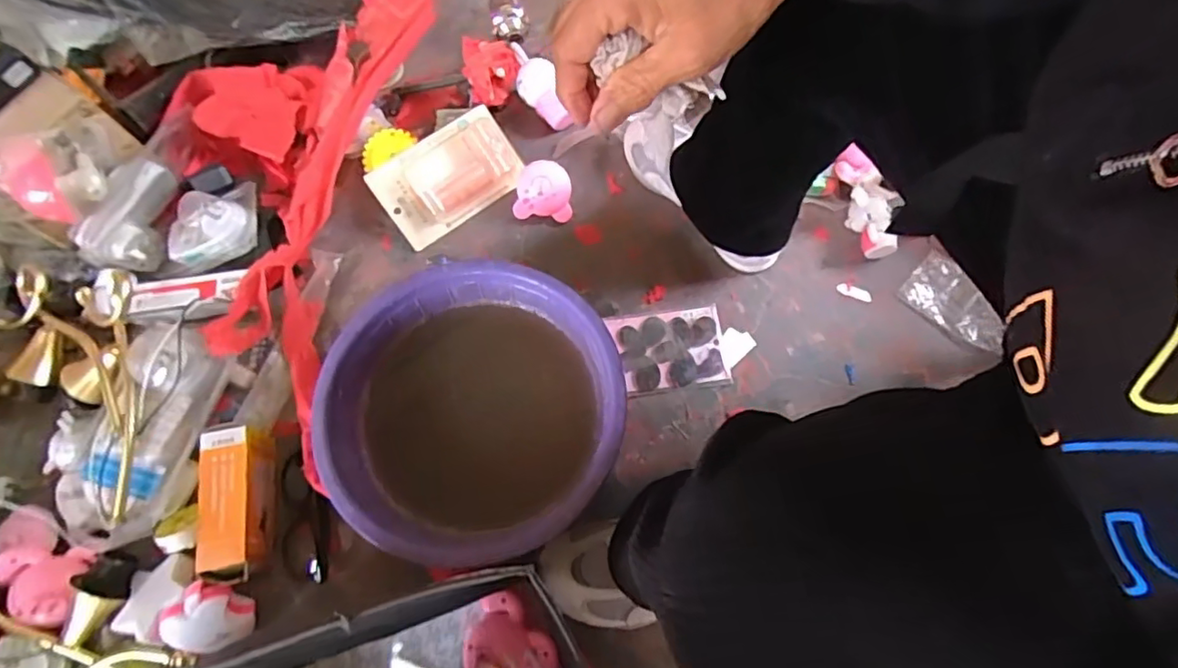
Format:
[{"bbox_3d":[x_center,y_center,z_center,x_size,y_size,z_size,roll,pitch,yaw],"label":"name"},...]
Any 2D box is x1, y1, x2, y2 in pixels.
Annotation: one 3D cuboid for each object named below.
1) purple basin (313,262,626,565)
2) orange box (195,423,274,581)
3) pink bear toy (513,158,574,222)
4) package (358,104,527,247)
[{"bbox_3d":[-0.115,0.079,0.616,0.281,0.107,0.283,0,69,1],"label":"purple basin"},{"bbox_3d":[-0.352,0.168,0.604,0.056,0.056,0.150,-8,69,-2],"label":"orange box"},{"bbox_3d":[-0.056,-0.176,0.743,0.069,0.051,0.051,5,69,3],"label":"pink bear toy"},{"bbox_3d":[-0.171,-0.197,0.740,0.174,0.030,0.106,-35,98,-6],"label":"package"}]

